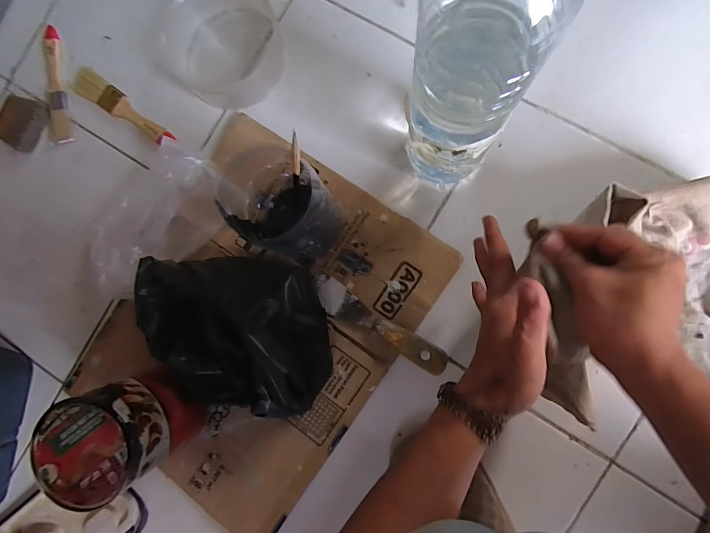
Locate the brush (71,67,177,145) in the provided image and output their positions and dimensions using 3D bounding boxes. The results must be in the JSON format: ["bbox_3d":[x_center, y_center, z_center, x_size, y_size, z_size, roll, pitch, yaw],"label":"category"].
[{"bbox_3d":[-0.300,-0.207,0.483,0.171,0.009,0.035,33,91,9],"label":"brush"}]

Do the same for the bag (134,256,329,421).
[{"bbox_3d":[-0.128,0.070,0.396,0.184,0.109,0.151,2,89,7],"label":"bag"}]

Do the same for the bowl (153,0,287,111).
[{"bbox_3d":[-0.164,-0.283,0.464,0.160,0.047,0.145,41,93,9],"label":"bowl"}]

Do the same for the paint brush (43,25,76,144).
[{"bbox_3d":[-0.404,-0.247,0.505,0.030,0.008,0.170,-11,84,7],"label":"paint brush"}]

